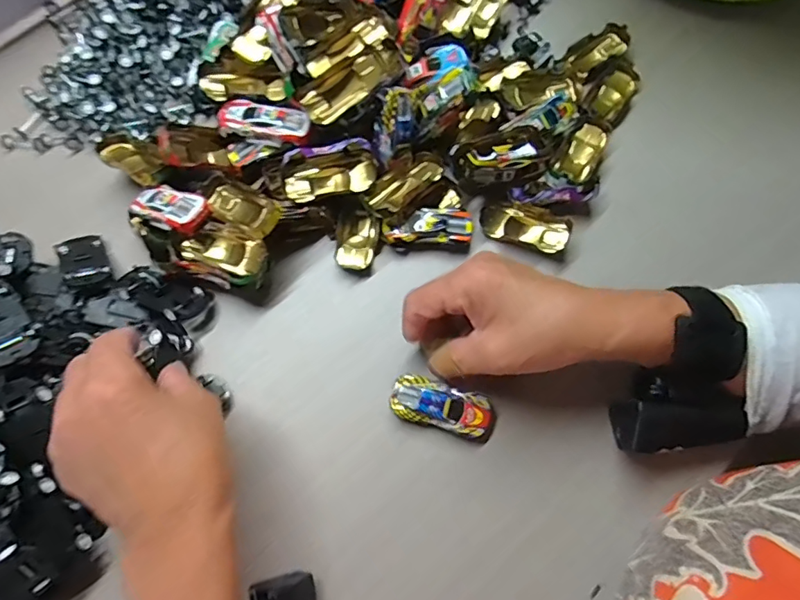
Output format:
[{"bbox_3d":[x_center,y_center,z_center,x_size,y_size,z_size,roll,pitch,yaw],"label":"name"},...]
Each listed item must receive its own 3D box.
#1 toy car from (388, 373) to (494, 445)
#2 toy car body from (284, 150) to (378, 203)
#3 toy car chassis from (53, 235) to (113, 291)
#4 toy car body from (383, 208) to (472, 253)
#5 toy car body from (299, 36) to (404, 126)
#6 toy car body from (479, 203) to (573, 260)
[{"bbox_3d":[0.027,0.070,0.324,0.065,0.026,0.028,16,72,6],"label":"toy car"},{"bbox_3d":[-0.048,-0.086,0.360,0.063,0.019,0.032,-12,71,-3],"label":"toy car body"},{"bbox_3d":[-0.223,-0.027,0.358,0.029,0.012,0.055,-22,48,-27],"label":"toy car chassis"},{"bbox_3d":[0.020,-0.050,0.360,0.062,0.015,0.026,-3,71,0],"label":"toy car body"},{"bbox_3d":[-0.032,-0.149,0.346,0.074,0.013,0.027,-34,73,6],"label":"toy car body"},{"bbox_3d":[0.091,-0.053,0.368,0.064,0.014,0.030,21,73,8],"label":"toy car body"}]

